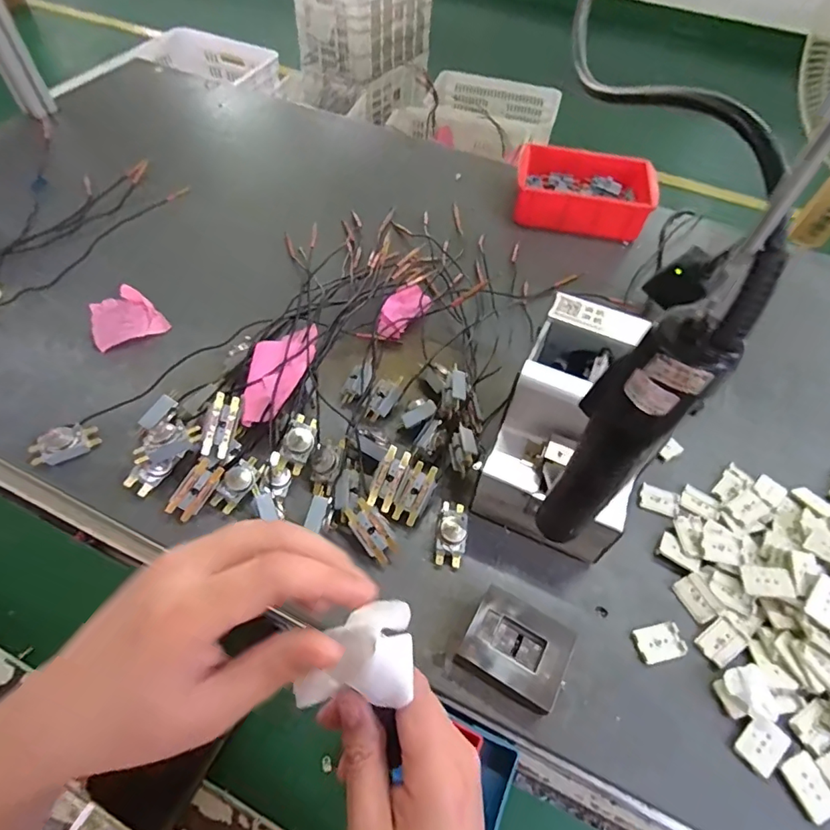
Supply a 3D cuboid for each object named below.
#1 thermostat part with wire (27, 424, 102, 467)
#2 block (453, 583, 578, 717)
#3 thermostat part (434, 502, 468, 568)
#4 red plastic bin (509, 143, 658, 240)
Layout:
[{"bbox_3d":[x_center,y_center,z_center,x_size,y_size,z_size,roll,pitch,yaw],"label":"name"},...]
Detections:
[{"bbox_3d":[-0.351,0.030,0.497,0.059,0.027,0.026,-31,63,-22],"label":"thermostat part with wire"},{"bbox_3d":[0.083,0.194,0.409,0.081,0.026,0.071,27,58,15],"label":"block"},{"bbox_3d":[0.035,0.110,0.468,0.028,0.024,0.058,8,56,2],"label":"thermostat part"},{"bbox_3d":[0.262,-0.351,0.777,0.206,0.068,0.152,14,56,9],"label":"red plastic bin"}]

